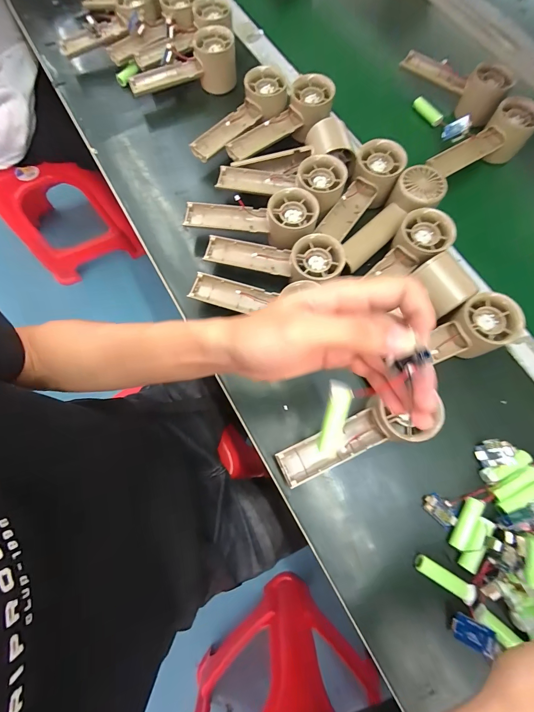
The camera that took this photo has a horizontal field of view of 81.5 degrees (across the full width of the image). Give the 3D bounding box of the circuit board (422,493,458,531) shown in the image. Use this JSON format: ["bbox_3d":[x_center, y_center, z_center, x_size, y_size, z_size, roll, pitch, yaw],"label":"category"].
[{"bbox_3d":[0.171,0.151,0.302,0.034,0.013,0.022,41,78,12],"label":"circuit board"}]

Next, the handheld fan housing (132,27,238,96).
[{"bbox_3d":[-0.125,-0.424,0.460,0.157,0.062,0.049,-14,73,-3],"label":"handheld fan housing"}]

